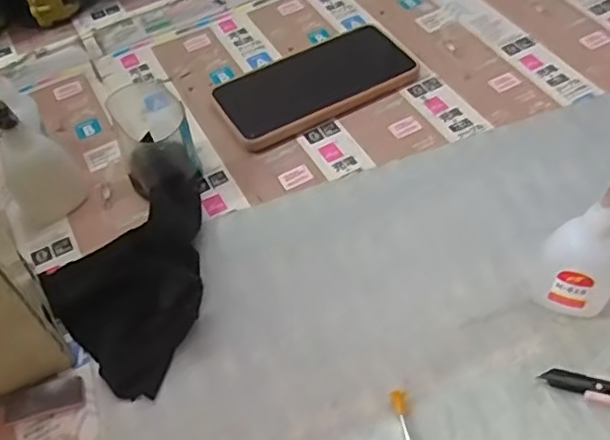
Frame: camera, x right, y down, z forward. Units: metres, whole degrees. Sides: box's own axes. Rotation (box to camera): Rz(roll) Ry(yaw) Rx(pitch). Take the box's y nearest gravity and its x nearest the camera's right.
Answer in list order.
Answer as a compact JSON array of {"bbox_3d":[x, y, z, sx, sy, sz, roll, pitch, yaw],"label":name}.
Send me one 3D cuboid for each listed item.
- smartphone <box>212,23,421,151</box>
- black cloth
[{"bbox_3d":[0.006,-0.118,0.504,0.164,0.012,0.089,-26,55,-15],"label":"smartphone"},{"bbox_3d":[-0.098,0.022,0.382,0.118,0.042,0.139,32,61,25],"label":"black cloth"}]

